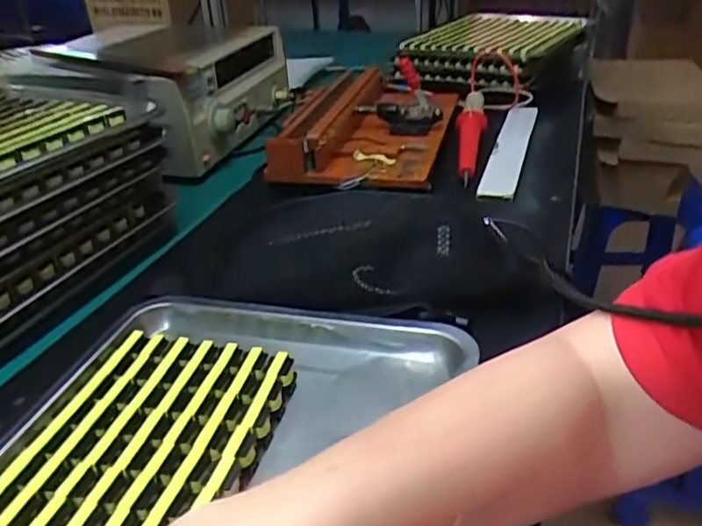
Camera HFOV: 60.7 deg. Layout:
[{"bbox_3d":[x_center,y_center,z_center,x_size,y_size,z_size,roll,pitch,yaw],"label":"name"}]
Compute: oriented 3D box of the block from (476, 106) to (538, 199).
[{"bbox_3d":[0.207,-0.149,0.784,0.043,0.015,0.284,12,36,16],"label":"block"}]

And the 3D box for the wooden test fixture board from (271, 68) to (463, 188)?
[{"bbox_3d":[0.032,-0.195,0.823,0.199,0.070,0.328,5,32,13],"label":"wooden test fixture board"}]

